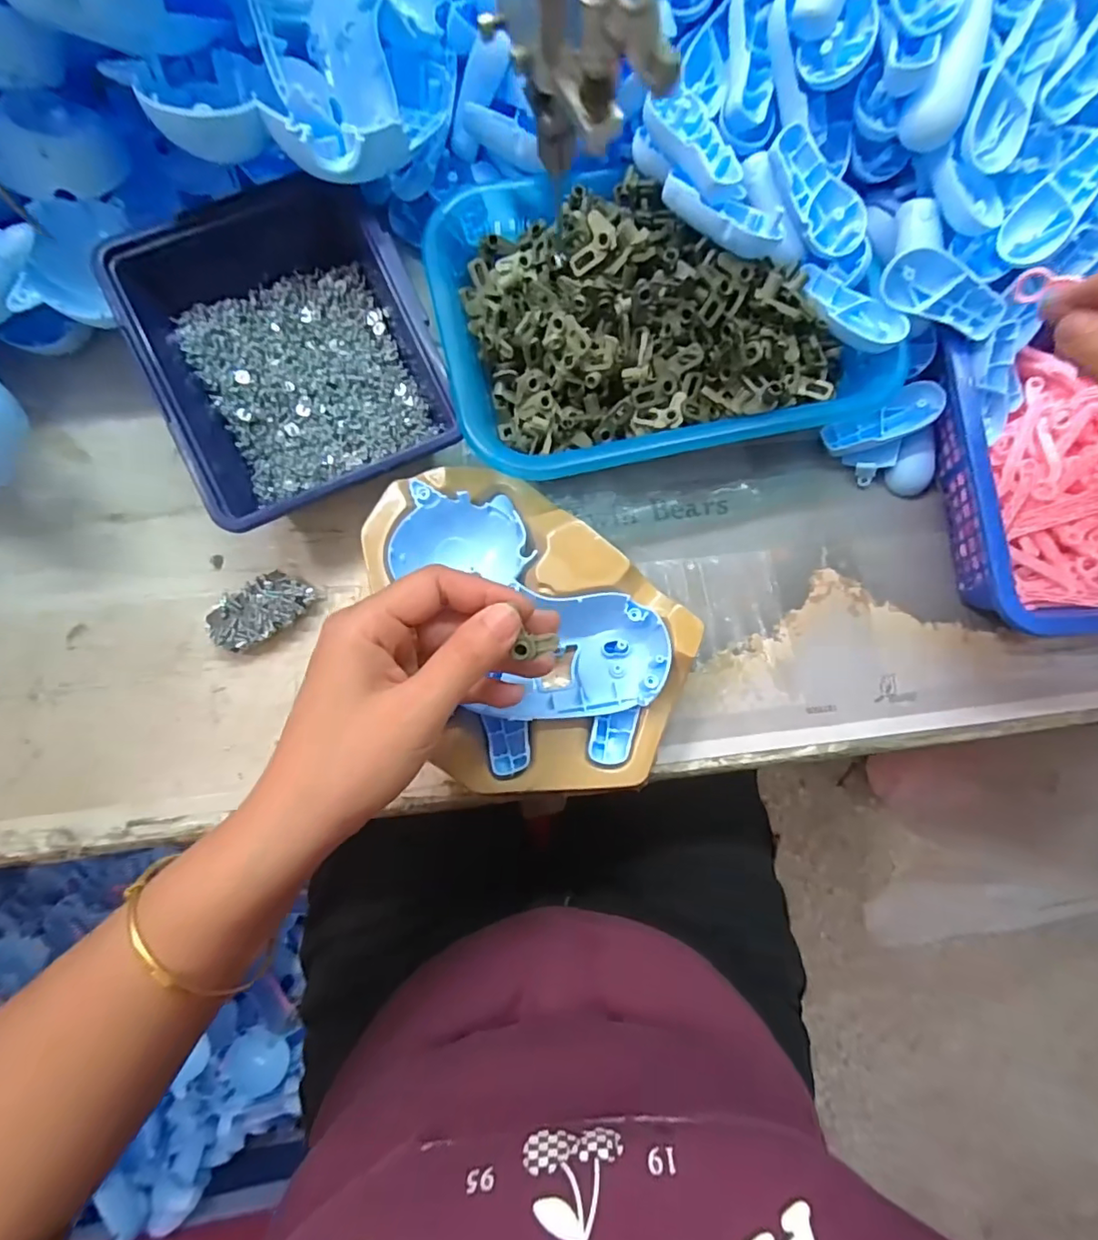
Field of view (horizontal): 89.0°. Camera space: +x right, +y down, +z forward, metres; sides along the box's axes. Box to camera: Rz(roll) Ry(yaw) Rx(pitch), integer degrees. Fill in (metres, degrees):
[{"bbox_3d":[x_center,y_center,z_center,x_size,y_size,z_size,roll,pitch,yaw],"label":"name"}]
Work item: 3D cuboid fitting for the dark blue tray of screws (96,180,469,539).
[{"bbox_3d":[-0.142,-0.144,0.327,0.143,0.070,0.166,-24,82,-6],"label":"dark blue tray of screws"}]

